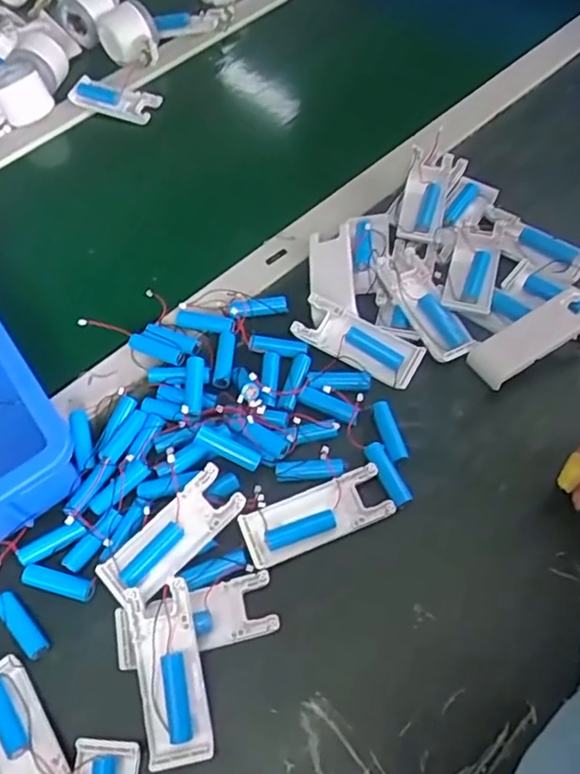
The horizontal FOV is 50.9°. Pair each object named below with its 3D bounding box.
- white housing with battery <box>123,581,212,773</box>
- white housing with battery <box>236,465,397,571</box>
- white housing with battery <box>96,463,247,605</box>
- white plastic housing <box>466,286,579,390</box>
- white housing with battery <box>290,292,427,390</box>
[{"bbox_3d":[-0.077,0.181,0.389,0.041,0.014,0.105,-12,75,-3],"label":"white housing with battery"},{"bbox_3d":[0.020,0.092,0.433,0.105,0.012,0.039,-21,60,-7],"label":"white housing with battery"},{"bbox_3d":[-0.082,0.104,0.425,0.103,0.025,0.039,-42,65,-18],"label":"white housing with battery"},{"bbox_3d":[0.218,-0.045,0.489,0.146,0.027,0.049,-22,60,-8],"label":"white plastic housing"},{"bbox_3d":[0.058,-0.041,0.503,0.104,0.020,0.043,26,65,19],"label":"white housing with battery"}]

